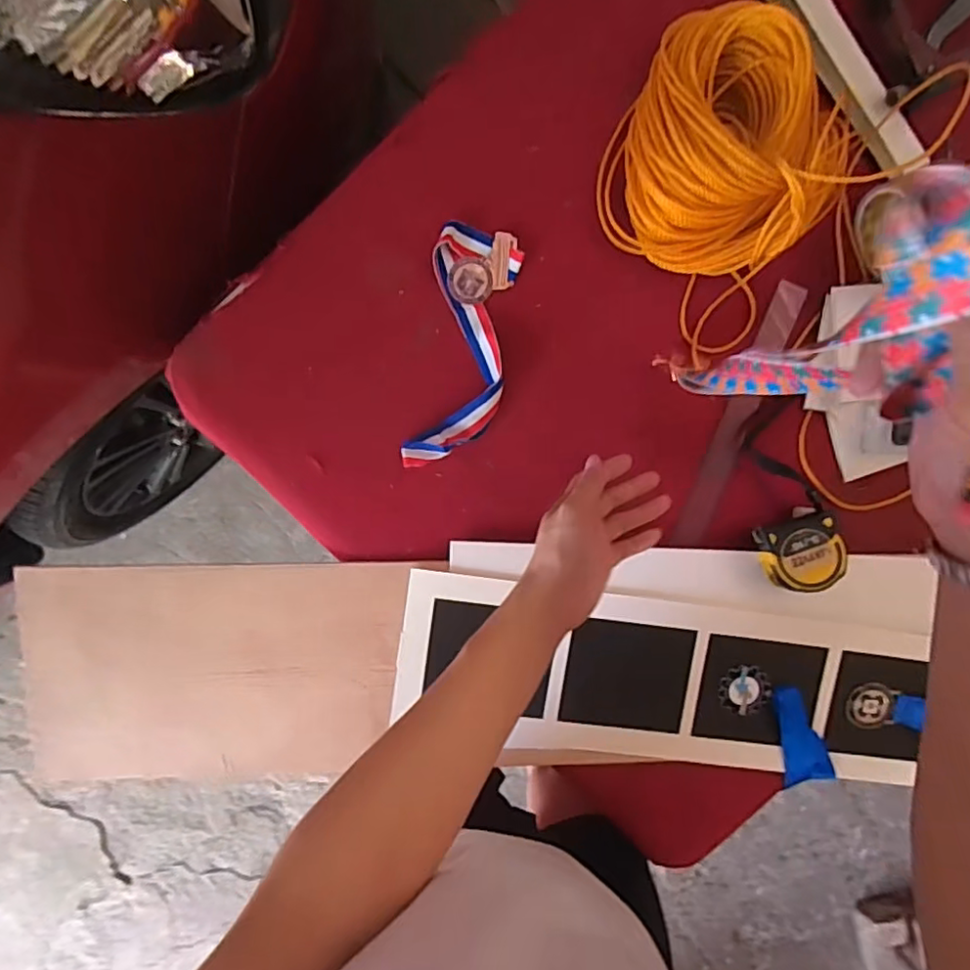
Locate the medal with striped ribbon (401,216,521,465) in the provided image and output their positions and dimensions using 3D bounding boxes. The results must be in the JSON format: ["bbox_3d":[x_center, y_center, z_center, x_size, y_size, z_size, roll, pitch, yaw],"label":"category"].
[{"bbox_3d":[-0.018,-0.117,0.526,0.074,0.016,0.206,10,96,-4],"label":"medal with striped ribbon"}]

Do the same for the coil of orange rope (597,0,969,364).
[{"bbox_3d":[0.221,-0.275,0.490,0.214,0.085,0.253,38,93,-6],"label":"coil of orange rope"}]

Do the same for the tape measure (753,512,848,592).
[{"bbox_3d":[0.280,0.061,0.545,0.063,0.043,0.059,-19,97,-1],"label":"tape measure"}]

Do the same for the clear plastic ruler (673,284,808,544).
[{"bbox_3d":[0.230,-0.062,0.555,0.028,0.005,0.251,22,95,-5],"label":"clear plastic ruler"}]

